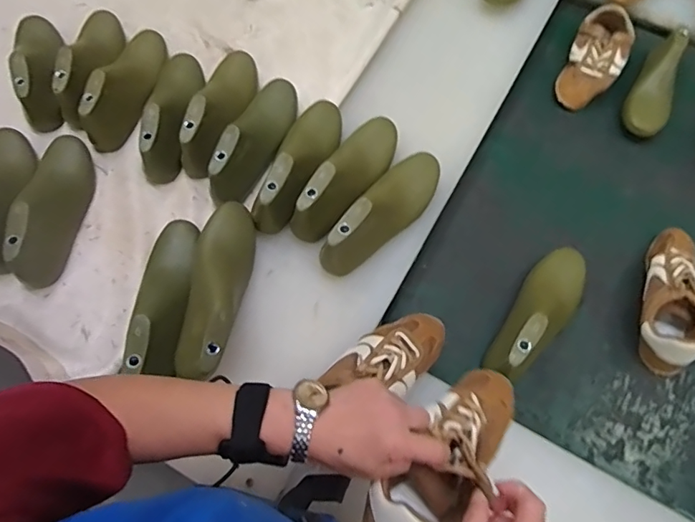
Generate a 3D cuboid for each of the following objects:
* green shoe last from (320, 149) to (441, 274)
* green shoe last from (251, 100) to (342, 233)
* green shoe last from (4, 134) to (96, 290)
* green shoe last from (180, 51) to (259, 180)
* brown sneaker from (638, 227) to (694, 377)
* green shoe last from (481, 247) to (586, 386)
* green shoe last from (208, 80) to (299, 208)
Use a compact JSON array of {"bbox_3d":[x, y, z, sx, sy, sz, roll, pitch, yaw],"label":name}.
[{"bbox_3d":[0.056,-0.073,0.665,0.072,0.081,0.236,32,68,13],"label":"green shoe last"},{"bbox_3d":[-0.064,-0.153,0.693,0.070,0.071,0.241,17,66,6],"label":"green shoe last"},{"bbox_3d":[-0.404,-0.084,0.659,0.066,0.077,0.228,3,65,0],"label":"green shoe last"},{"bbox_3d":[-0.189,-0.240,0.735,0.067,0.076,0.243,10,65,3],"label":"green shoe last"},{"bbox_3d":[0.462,0.042,0.690,0.082,0.068,0.227,20,64,8],"label":"brown sneaker"},{"bbox_3d":[0.271,0.065,0.661,0.077,0.084,0.224,34,67,15],"label":"green shoe last"},{"bbox_3d":[-0.128,-0.190,0.712,0.066,0.074,0.236,14,66,5],"label":"green shoe last"}]

